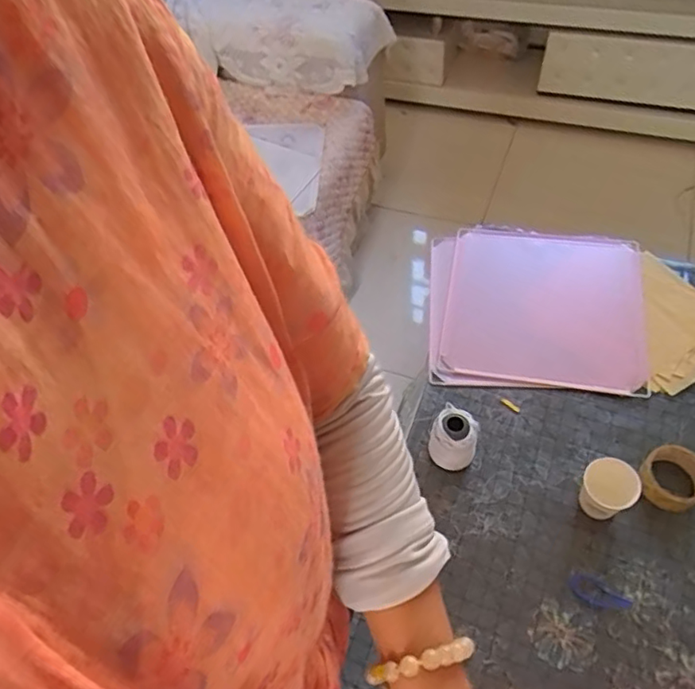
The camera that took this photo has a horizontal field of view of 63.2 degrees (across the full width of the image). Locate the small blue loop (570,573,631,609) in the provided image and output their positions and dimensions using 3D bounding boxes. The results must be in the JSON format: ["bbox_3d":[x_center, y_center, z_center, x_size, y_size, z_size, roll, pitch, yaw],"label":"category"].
[{"bbox_3d":[0.348,0.346,0.782,0.081,0.004,0.037,21,60,19],"label":"small blue loop"}]

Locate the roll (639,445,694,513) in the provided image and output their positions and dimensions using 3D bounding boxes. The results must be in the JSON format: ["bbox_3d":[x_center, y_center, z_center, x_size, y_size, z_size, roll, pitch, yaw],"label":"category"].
[{"bbox_3d":[0.480,0.199,0.834,0.087,0.039,0.096,36,66,26],"label":"roll"}]

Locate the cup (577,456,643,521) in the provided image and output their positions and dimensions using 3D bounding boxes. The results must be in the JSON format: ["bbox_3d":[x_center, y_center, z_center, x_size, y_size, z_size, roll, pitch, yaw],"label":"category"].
[{"bbox_3d":[0.369,0.209,0.809,0.071,0.096,0.066,31,64,24],"label":"cup"}]

